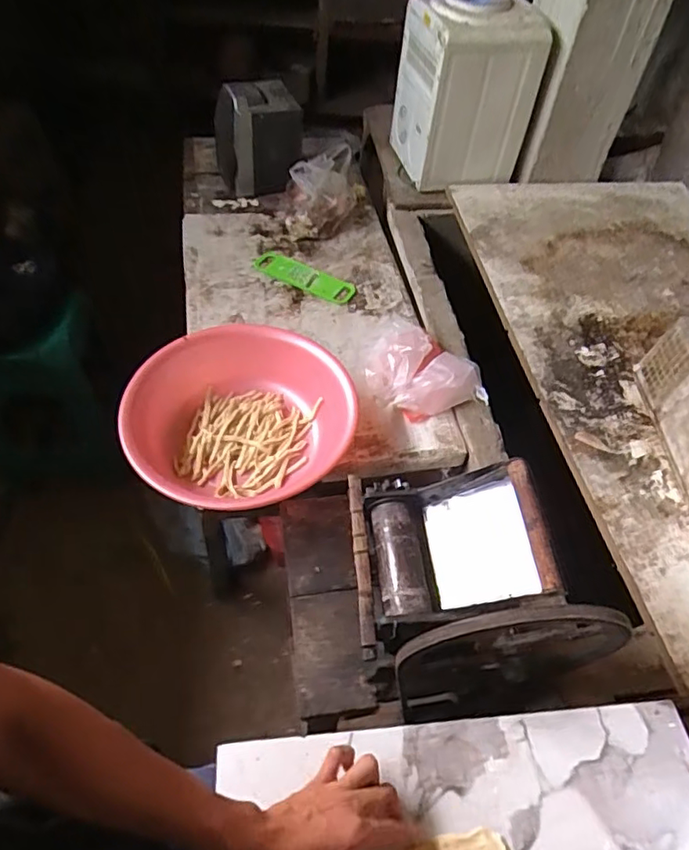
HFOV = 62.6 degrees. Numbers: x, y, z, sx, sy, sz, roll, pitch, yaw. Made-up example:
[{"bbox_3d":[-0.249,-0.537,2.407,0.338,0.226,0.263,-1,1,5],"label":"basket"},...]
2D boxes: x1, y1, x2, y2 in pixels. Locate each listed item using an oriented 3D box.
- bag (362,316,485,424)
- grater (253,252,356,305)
[{"bbox_3d":[0.148,-0.142,1.232,0.222,0.057,0.278,-13,55,-15],"label":"bag"},{"bbox_3d":[-0.106,-0.384,1.455,0.279,0.011,0.087,31,56,17],"label":"grater"}]

